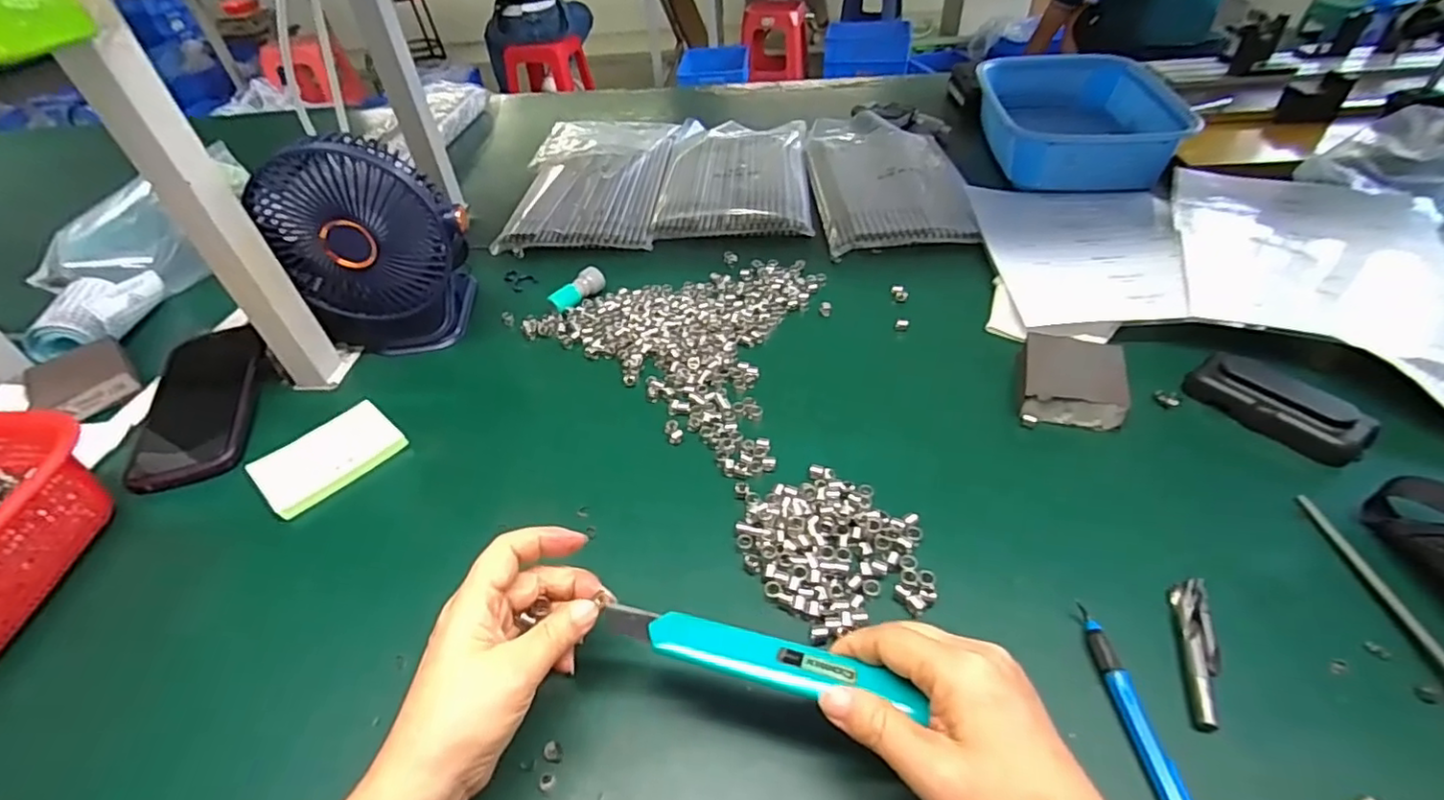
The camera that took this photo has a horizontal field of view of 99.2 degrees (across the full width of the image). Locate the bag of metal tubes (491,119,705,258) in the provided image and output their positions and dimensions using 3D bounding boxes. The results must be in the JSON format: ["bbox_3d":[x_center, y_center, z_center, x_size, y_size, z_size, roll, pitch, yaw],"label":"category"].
[{"bbox_3d":[-0.162,-0.298,0.801,0.197,0.035,0.339,2,43,9],"label":"bag of metal tubes"}]

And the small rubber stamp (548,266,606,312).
[{"bbox_3d":[-0.140,-0.109,0.606,0.020,0.020,0.060,29,53,32],"label":"small rubber stamp"}]

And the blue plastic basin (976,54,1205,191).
[{"bbox_3d":[0.441,-0.359,0.799,0.198,0.090,0.271,2,43,9],"label":"blue plastic basin"}]

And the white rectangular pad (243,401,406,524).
[{"bbox_3d":[-0.299,0.044,0.470,0.060,0.018,0.094,29,53,32],"label":"white rectangular pad"}]

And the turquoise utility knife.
[{"bbox_3d":[0.013,0.118,0.284,0.150,0.009,0.026,8,44,16],"label":"turquoise utility knife"}]

